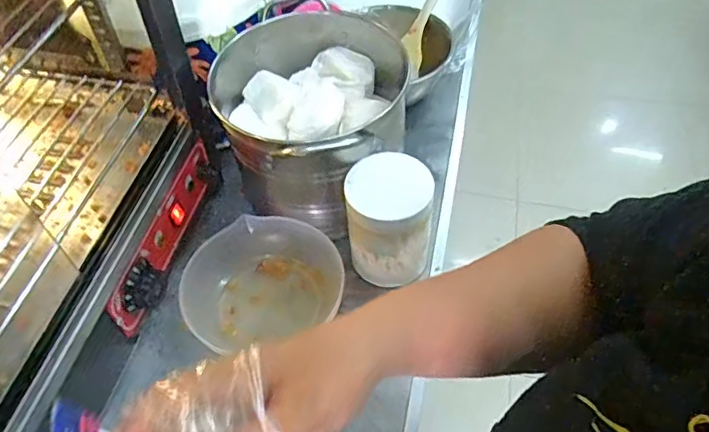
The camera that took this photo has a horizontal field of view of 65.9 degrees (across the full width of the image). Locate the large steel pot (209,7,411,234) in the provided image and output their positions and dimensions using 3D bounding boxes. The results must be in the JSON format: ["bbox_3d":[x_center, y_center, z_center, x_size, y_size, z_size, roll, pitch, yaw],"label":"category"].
[{"bbox_3d":[-0.055,-0.115,0.651,0.207,0.165,0.217,0,53,0],"label":"large steel pot"}]

